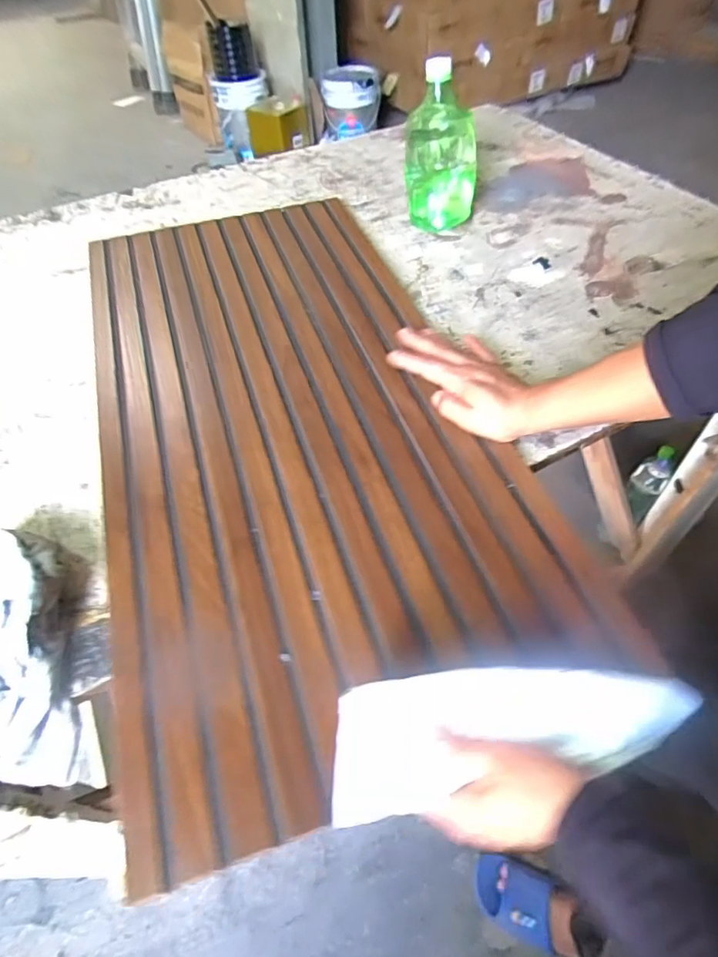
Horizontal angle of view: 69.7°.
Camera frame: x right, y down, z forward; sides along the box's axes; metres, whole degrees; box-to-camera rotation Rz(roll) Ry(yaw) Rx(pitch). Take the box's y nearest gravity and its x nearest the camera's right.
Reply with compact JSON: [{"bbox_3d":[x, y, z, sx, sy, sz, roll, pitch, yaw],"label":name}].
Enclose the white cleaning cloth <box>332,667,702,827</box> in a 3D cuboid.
[{"bbox_3d":[0.103,0.160,0.331,0.237,0.006,0.083,-4,89,-8],"label":"white cleaning cloth"}]

